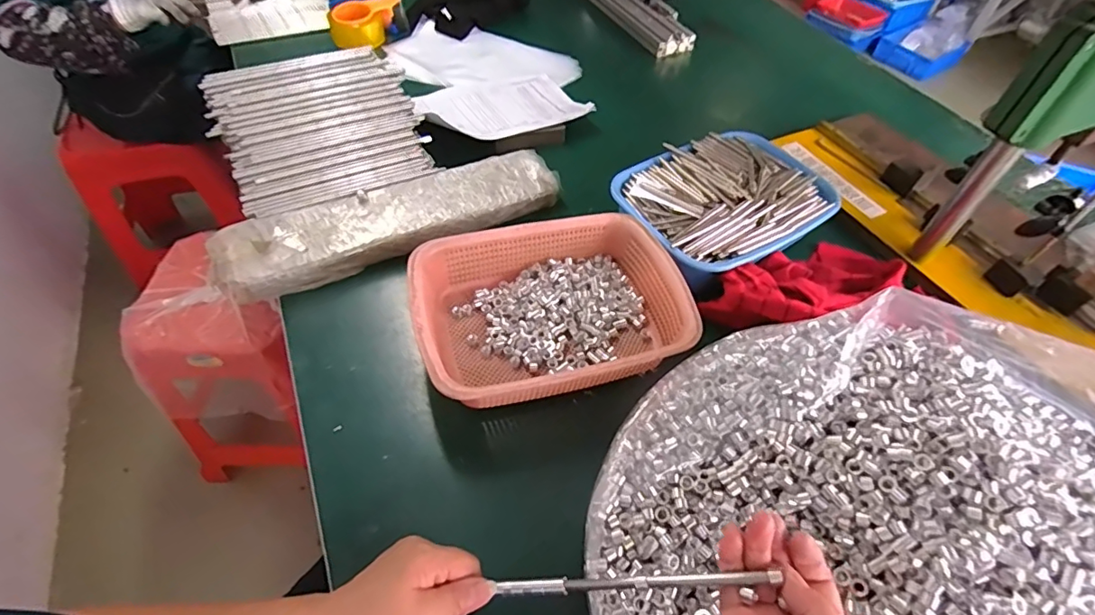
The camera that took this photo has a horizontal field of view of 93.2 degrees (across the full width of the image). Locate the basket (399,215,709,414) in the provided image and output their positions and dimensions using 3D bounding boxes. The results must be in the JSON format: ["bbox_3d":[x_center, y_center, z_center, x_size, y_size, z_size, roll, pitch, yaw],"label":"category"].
[{"bbox_3d":[0.003,0.001,0.592,0.291,0.074,0.213,-12,54,-13],"label":"basket"}]

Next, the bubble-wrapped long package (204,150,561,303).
[{"bbox_3d":[-0.198,-0.122,0.688,0.450,0.037,0.115,-24,57,-21],"label":"bubble-wrapped long package"}]

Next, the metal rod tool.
[{"bbox_3d":[0.056,0.197,0.369,0.195,0.009,0.009,-10,50,15],"label":"metal rod tool"}]

